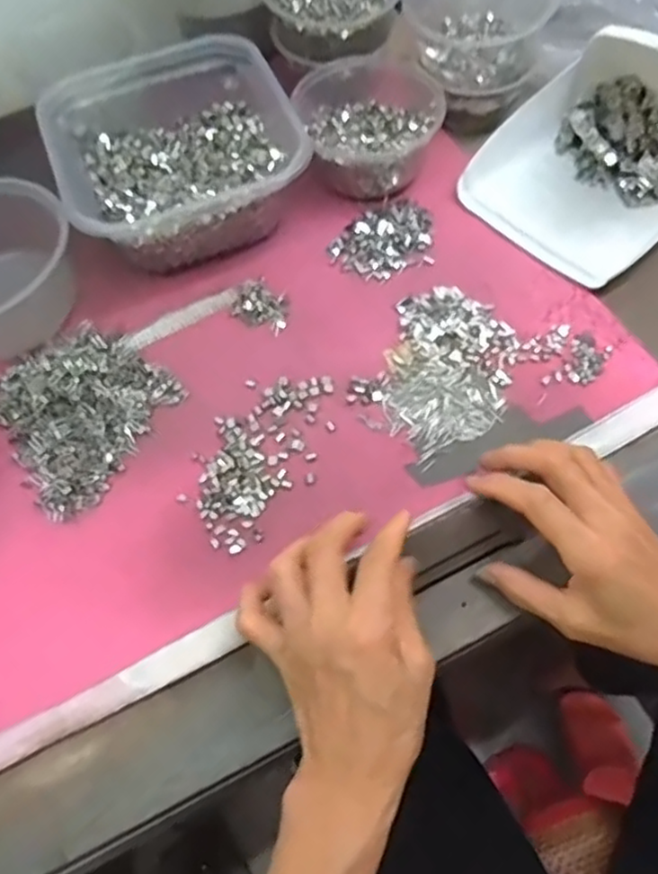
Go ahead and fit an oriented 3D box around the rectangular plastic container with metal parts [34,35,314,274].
[{"bbox_3d":[-0.117,-0.216,0.516,0.170,0.077,0.171,-21,63,-7],"label":"rectangular plastic container with metal parts"}]

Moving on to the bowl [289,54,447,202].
[{"bbox_3d":[0.033,-0.251,0.539,0.111,0.048,0.131,-11,62,-2],"label":"bowl"}]

